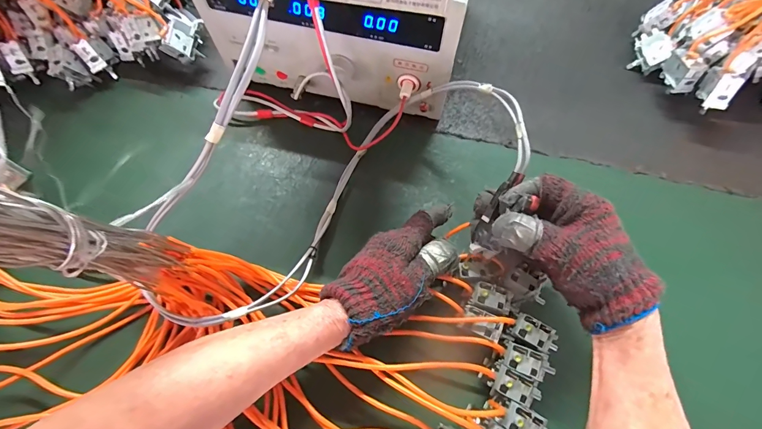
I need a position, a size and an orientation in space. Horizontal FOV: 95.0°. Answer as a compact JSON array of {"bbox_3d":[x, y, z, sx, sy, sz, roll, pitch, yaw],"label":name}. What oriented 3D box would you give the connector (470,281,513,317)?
[{"bbox_3d":[0.112,0.086,0.352,0.038,0.012,0.027,19,68,8],"label":"connector"}]

